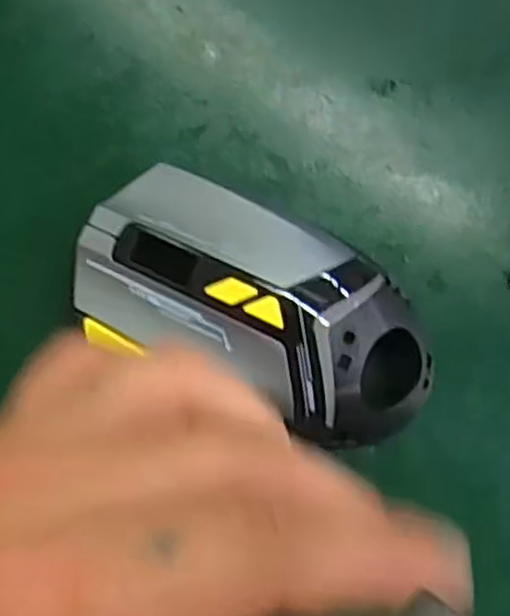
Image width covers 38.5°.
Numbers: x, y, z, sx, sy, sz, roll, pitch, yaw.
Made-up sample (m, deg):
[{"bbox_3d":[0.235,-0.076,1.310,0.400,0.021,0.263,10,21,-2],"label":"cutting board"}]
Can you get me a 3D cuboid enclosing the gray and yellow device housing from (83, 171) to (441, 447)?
[{"bbox_3d":[0.004,0.001,0.224,0.116,0.036,0.054,26,88,-9],"label":"gray and yellow device housing"}]

